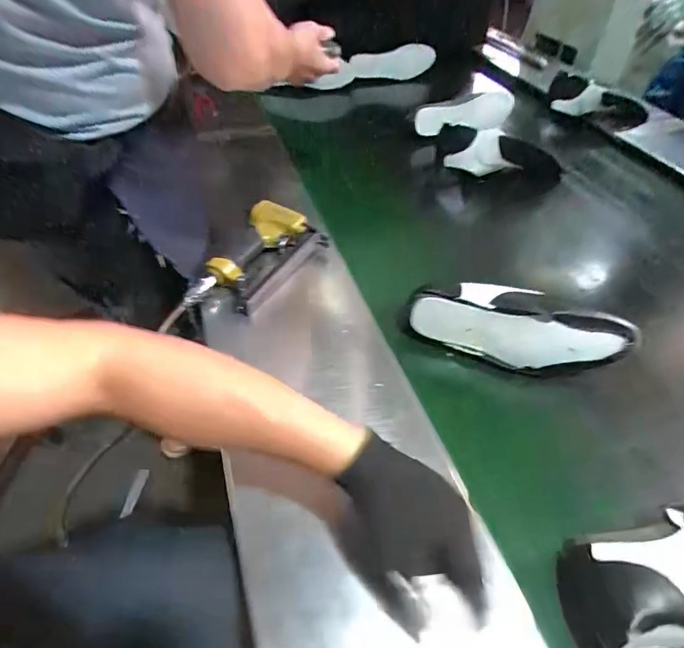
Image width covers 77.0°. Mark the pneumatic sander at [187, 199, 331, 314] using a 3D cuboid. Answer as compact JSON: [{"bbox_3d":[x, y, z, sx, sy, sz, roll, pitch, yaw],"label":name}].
[{"bbox_3d":[-0.115,-0.085,0.628,0.113,0.070,0.203,20,49,17],"label":"pneumatic sander"}]

